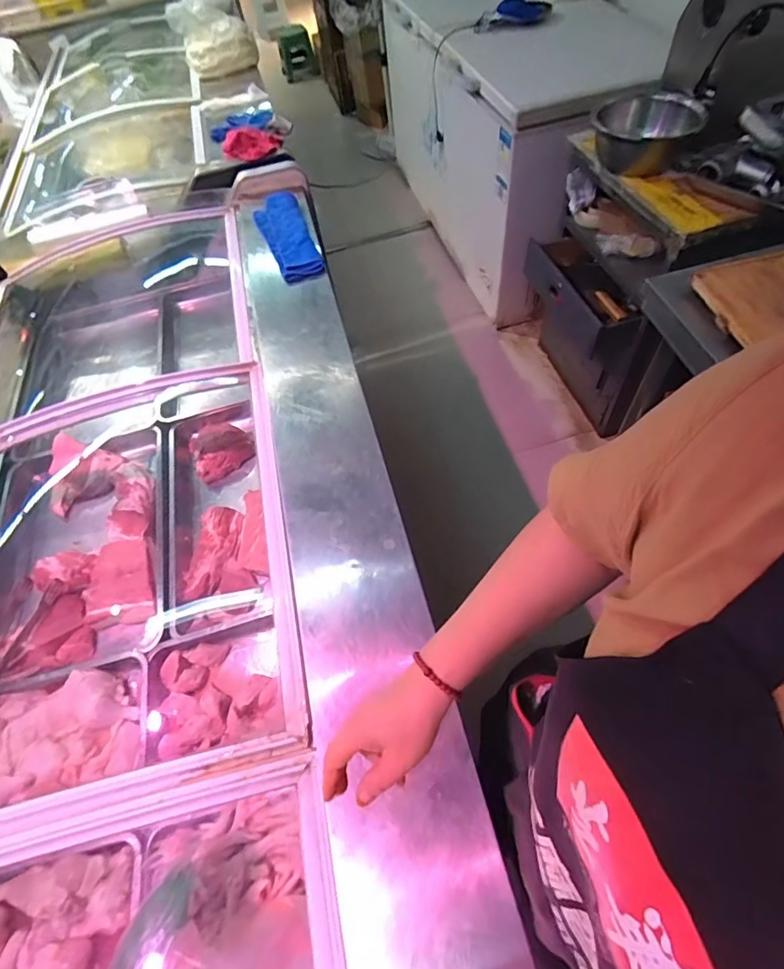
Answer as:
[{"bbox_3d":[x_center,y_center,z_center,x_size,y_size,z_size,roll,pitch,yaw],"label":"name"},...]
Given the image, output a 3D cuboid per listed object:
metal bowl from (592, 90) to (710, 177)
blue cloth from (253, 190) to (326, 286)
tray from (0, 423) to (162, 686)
[{"bbox_3d":[0.687,-0.966,1.332,0.281,0.130,0.258,10,59,12],"label":"metal bowl"},{"bbox_3d":[-0.271,-0.644,1.247,0.116,0.026,0.402,-20,57,-7],"label":"blue cloth"},{"bbox_3d":[-0.728,0.139,1.114,0.401,0.082,0.572,-15,57,-4],"label":"tray"}]

